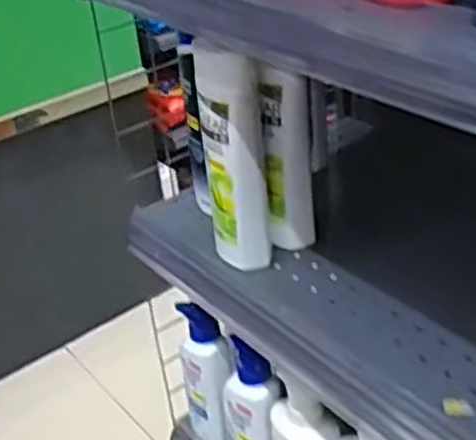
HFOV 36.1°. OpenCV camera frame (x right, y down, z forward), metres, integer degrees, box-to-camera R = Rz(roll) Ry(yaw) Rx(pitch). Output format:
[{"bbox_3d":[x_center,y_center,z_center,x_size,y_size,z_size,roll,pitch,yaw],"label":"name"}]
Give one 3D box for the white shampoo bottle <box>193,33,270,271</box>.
[{"bbox_3d":[-0.006,-0.053,0.665,0.065,0.215,0.046,9,37,22],"label":"white shampoo bottle"}]

